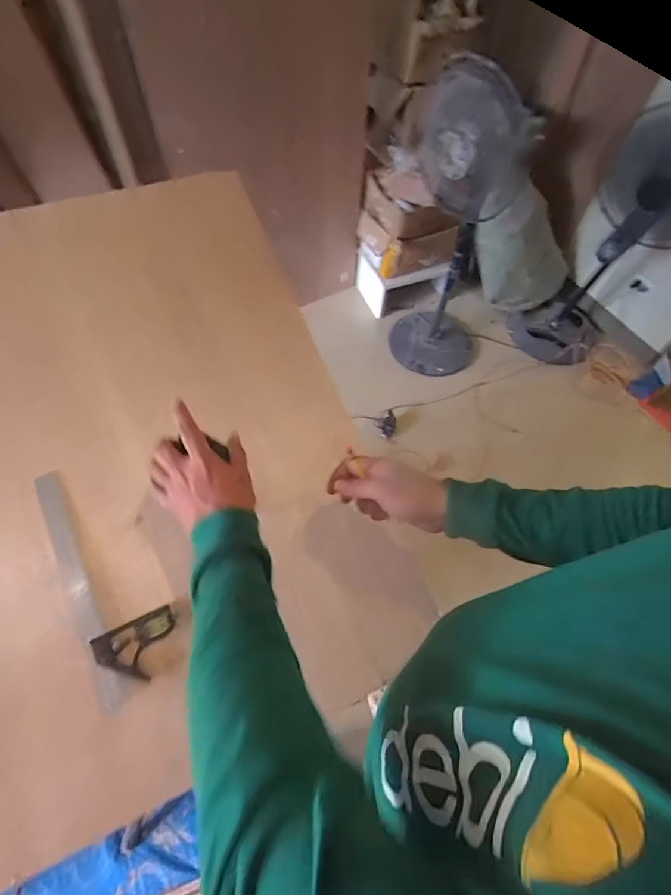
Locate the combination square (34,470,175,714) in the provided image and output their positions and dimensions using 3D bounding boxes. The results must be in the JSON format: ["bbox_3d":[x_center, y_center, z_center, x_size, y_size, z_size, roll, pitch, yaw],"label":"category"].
[{"bbox_3d":[-0.284,0.153,0.540,0.097,0.012,0.292,-23,75,-16],"label":"combination square"}]

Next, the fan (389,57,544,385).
[{"bbox_3d":[0.428,-0.756,1.568,0.431,1.017,0.405,15,60,5],"label":"fan"}]

